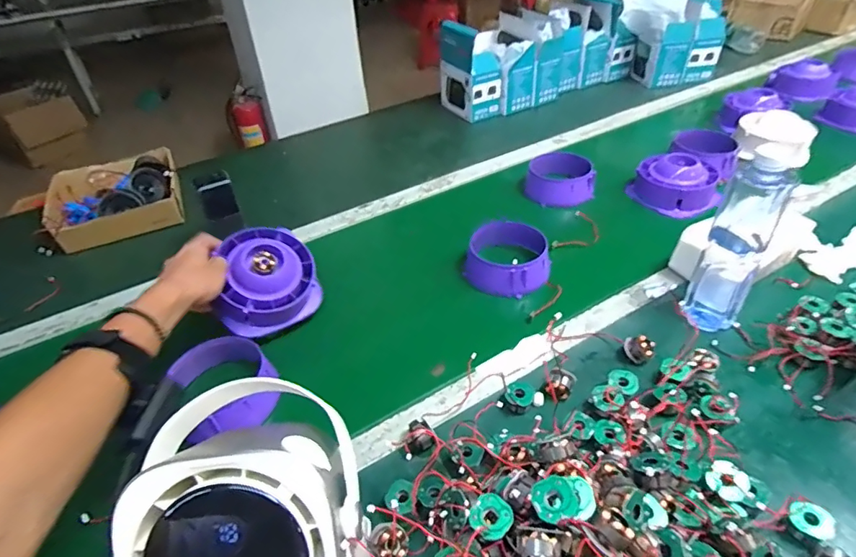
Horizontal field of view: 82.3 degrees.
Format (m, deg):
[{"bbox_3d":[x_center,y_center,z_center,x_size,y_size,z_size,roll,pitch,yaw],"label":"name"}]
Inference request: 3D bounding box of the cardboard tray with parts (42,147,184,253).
[{"bbox_3d":[-0.559,-0.149,0.886,0.212,0.068,0.191,-23,44,-20],"label":"cardboard tray with parts"}]

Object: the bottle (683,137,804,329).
[{"bbox_3d":[0.371,-0.049,0.582,0.063,0.224,0.076,25,49,30],"label":"bottle"}]

